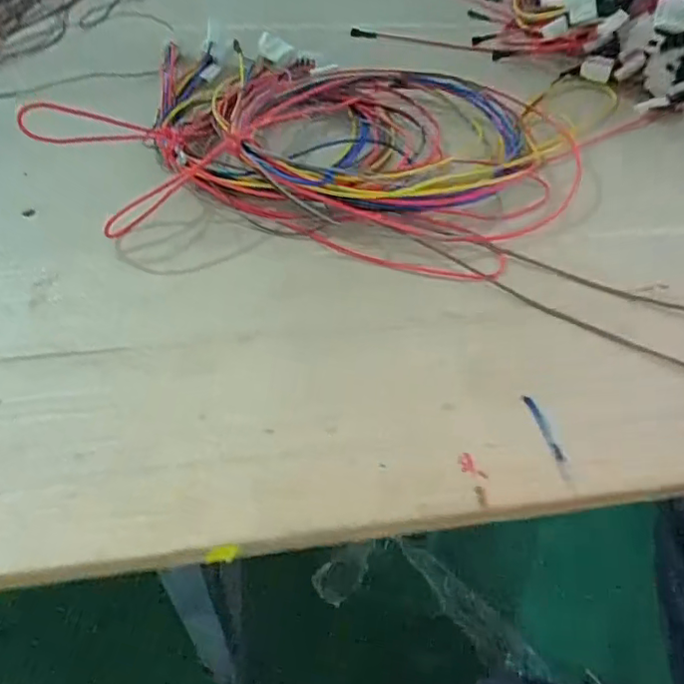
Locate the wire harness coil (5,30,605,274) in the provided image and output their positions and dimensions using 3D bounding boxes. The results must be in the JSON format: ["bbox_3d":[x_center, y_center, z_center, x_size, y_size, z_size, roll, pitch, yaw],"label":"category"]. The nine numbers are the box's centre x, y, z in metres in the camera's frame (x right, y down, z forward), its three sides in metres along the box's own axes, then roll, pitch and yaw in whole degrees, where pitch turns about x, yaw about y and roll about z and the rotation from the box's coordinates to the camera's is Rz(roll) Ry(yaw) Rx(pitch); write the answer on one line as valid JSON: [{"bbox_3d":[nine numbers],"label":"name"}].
[{"bbox_3d":[0.002,-0.158,0.418,0.352,0.040,0.270,12,51,6],"label":"wire harness coil"}]

